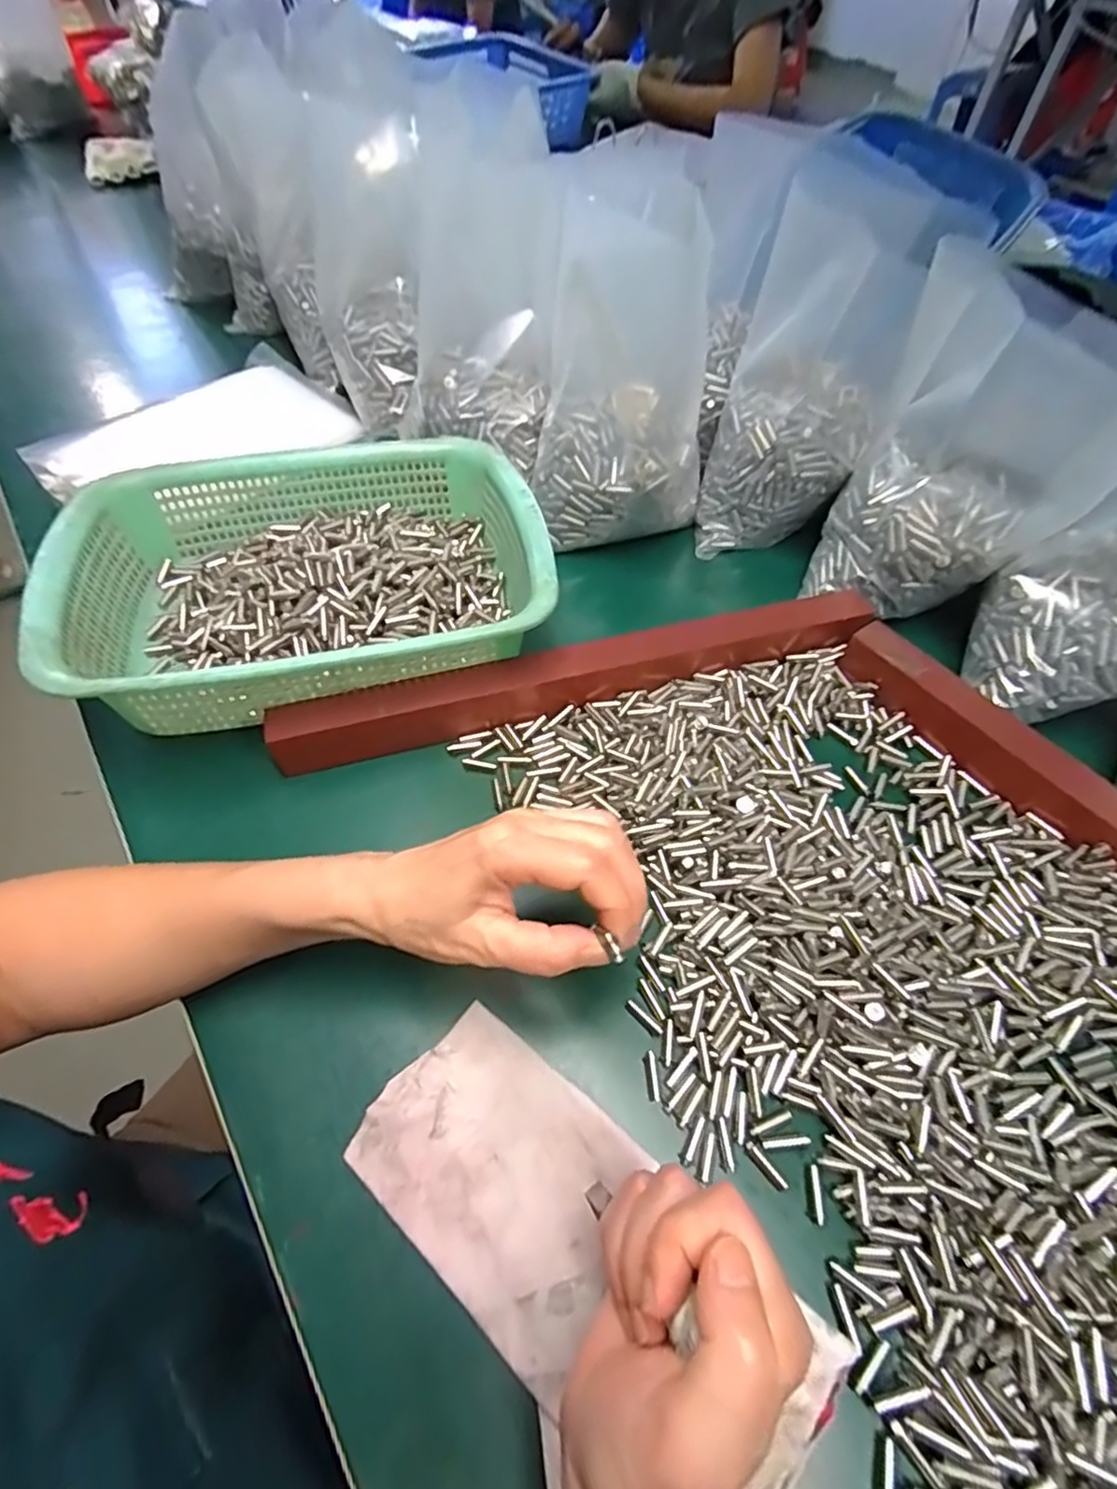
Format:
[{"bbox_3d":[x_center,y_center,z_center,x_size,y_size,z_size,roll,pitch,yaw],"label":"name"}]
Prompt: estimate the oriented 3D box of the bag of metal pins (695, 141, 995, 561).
[{"bbox_3d":[0.191,-0.281,0.469,0.114,0.211,0.142,21,58,16],"label":"bag of metal pins"}]

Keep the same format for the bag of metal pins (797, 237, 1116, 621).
[{"bbox_3d":[0.260,-0.172,0.409,0.136,0.186,0.075,22,58,17],"label":"bag of metal pins"}]

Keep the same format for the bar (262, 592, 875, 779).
[{"bbox_3d":[0.018,-0.046,0.414,0.395,0.044,0.031,-14,55,-8],"label":"bar"}]

